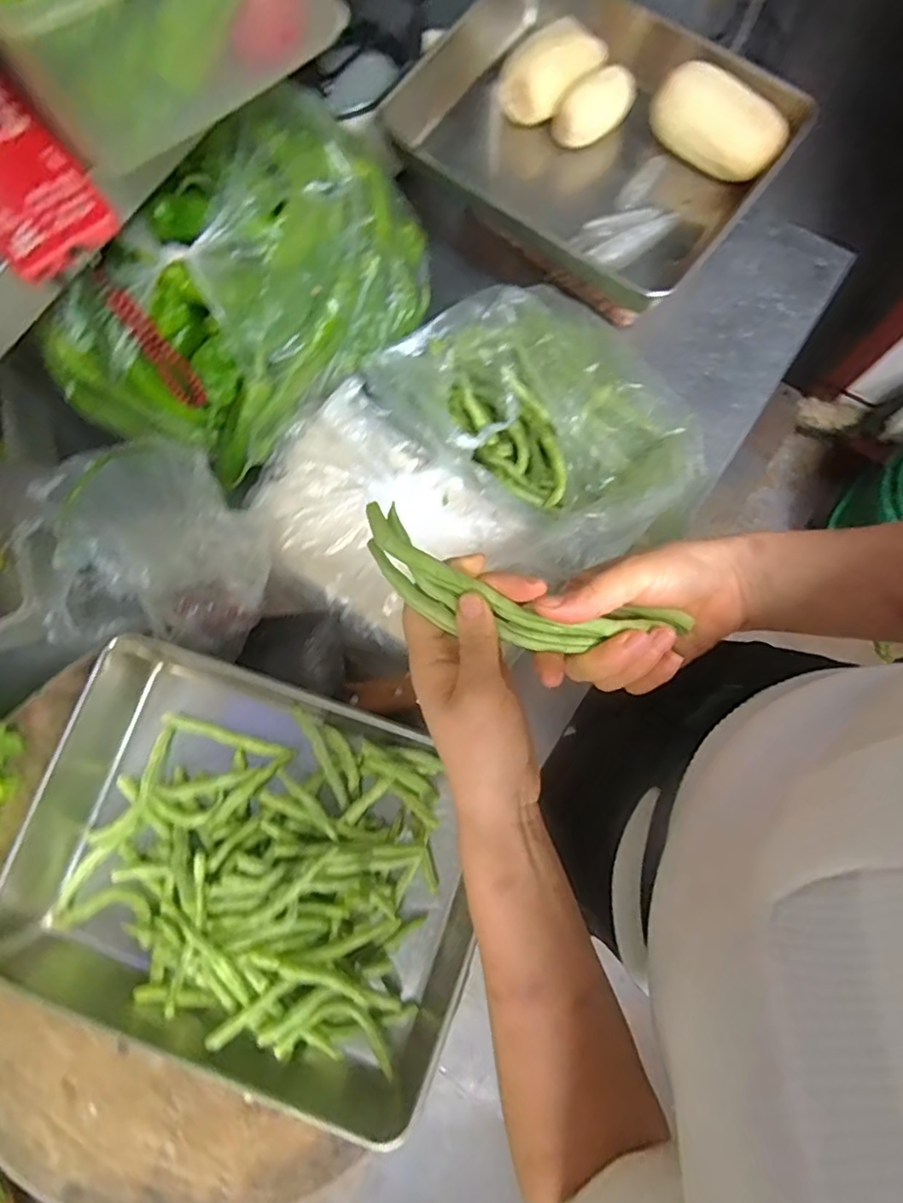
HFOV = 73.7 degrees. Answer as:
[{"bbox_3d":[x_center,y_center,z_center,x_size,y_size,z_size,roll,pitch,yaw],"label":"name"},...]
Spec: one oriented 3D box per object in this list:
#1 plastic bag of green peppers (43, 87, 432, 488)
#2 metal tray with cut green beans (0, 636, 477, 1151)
[{"bbox_3d":[-0.183,-0.301,0.561,0.207,0.154,0.375,37,81,8],"label":"plastic bag of green peppers"},{"bbox_3d":[-0.170,0.213,0.487,0.393,0.051,0.288,21,79,5],"label":"metal tray with cut green beans"}]

